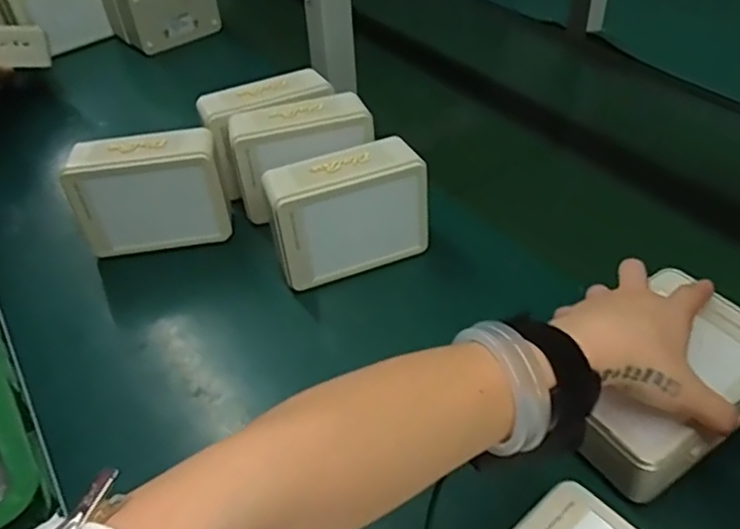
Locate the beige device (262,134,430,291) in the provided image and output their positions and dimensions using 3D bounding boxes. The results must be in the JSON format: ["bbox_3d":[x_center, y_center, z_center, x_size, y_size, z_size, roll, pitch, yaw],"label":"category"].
[{"bbox_3d":[-0.021,-0.049,0.587,0.138,0.104,0.058,-18,43,-15],"label":"beige device"}]

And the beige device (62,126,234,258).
[{"bbox_3d":[-0.214,-0.070,0.629,0.136,0.112,0.053,-11,42,-7],"label":"beige device"}]

